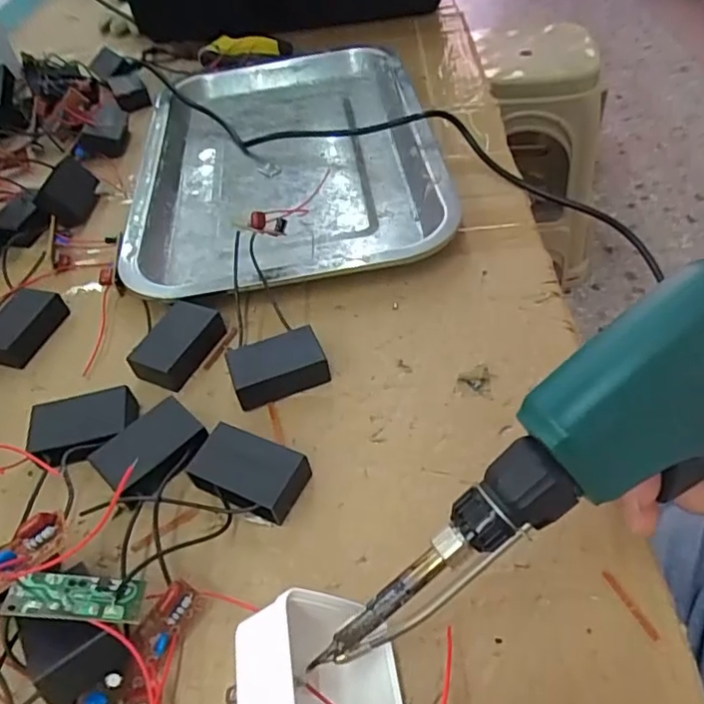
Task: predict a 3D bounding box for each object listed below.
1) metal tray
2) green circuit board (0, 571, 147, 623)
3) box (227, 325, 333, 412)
[{"bbox_3d":[-0.052,-0.150,0.438,0.208,0.023,0.300,-9,48,0],"label":"metal tray"},{"bbox_3d":[-0.096,0.086,0.209,0.044,0.004,0.016,9,46,-11],"label":"green circuit board"},{"bbox_3d":[-0.038,0.008,0.306,0.046,0.018,0.032,-20,48,-10],"label":"box"}]

